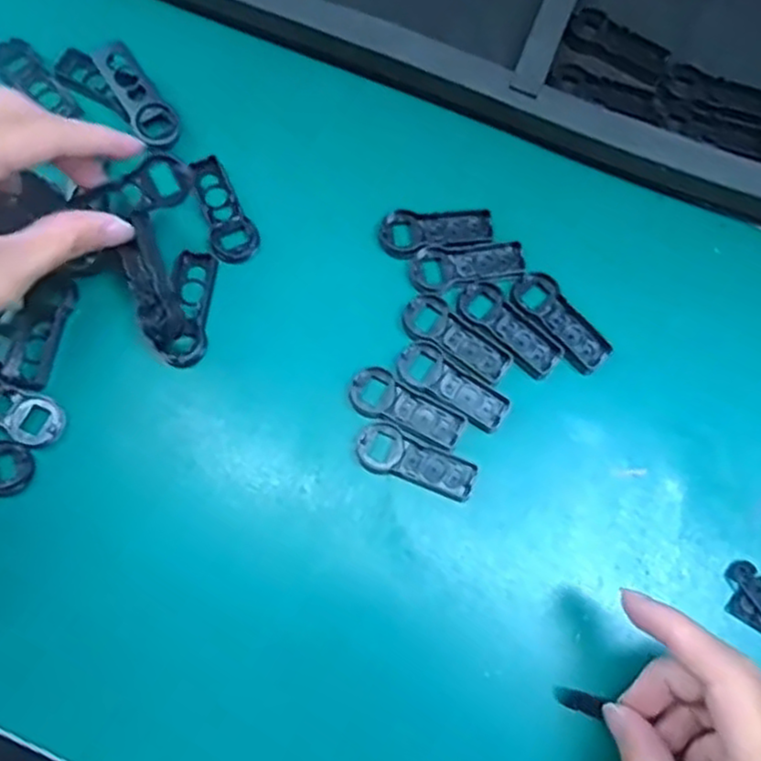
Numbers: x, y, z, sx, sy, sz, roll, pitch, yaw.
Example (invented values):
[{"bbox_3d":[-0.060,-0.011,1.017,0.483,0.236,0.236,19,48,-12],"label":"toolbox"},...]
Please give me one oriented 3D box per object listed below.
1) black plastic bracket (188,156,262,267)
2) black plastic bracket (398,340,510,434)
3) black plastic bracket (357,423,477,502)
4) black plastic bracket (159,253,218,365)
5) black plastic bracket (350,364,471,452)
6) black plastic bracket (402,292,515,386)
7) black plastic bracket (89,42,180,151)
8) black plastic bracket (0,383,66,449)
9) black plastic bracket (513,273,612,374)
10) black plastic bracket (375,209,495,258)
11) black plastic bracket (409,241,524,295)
[{"bbox_3d":[-0.078,-0.082,0.346,0.023,0.007,0.054,-28,78,-8],"label":"black plastic bracket"},{"bbox_3d":[0.034,0.002,0.330,0.055,0.005,0.021,33,78,6],"label":"black plastic bracket"},{"bbox_3d":[0.016,0.037,0.321,0.055,0.004,0.021,23,77,4],"label":"black plastic bracket"},{"bbox_3d":[-0.089,-0.033,0.330,0.018,0.008,0.056,4,76,0],"label":"black plastic bracket"},{"bbox_3d":[0.012,0.013,0.326,0.054,0.004,0.021,27,77,5],"label":"black plastic bracket"},{"bbox_3d":[0.036,-0.020,0.335,0.054,0.004,0.021,33,78,7],"label":"black plastic bracket"},{"bbox_3d":[-0.119,-0.139,0.349,0.020,0.009,0.055,-34,93,-9],"label":"black plastic bracket"},{"bbox_3d":[-0.170,0.008,0.316,0.062,0.010,0.022,27,77,5],"label":"black plastic bracket"},{"bbox_3d":[0.086,-0.029,0.338,0.021,0.004,0.055,-42,81,-10],"label":"black plastic bracket"},{"bbox_3d":[0.027,-0.074,0.347,0.055,0.004,0.022,-7,76,-3],"label":"black plastic bracket"},{"bbox_3d":[0.042,-0.055,0.345,0.054,0.004,0.022,-11,77,-4],"label":"black plastic bracket"}]

